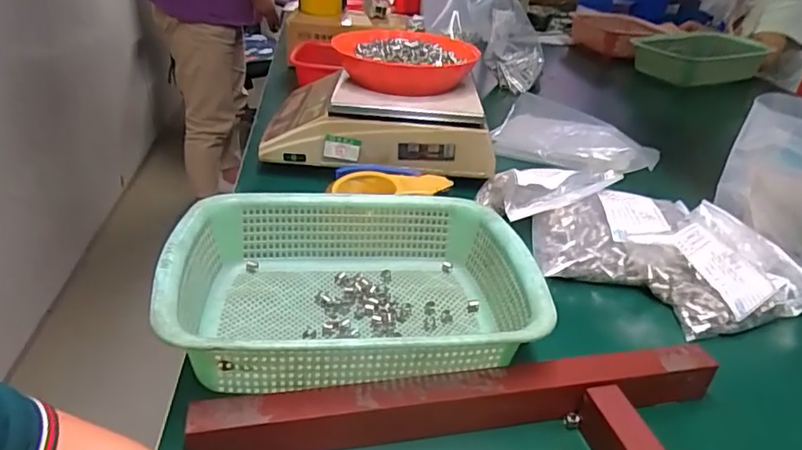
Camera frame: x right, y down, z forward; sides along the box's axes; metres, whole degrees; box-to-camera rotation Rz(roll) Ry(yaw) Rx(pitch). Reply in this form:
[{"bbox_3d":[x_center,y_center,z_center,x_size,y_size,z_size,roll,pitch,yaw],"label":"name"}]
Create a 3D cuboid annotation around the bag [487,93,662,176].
[{"bbox_3d":[0.275,-0.137,0.881,0.261,0.046,0.176,20,35,27],"label":"bag"}]

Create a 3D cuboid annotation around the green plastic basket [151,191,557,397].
[{"bbox_3d":[-0.035,0.040,0.457,0.287,0.082,0.216,-4,35,-6],"label":"green plastic basket"}]

